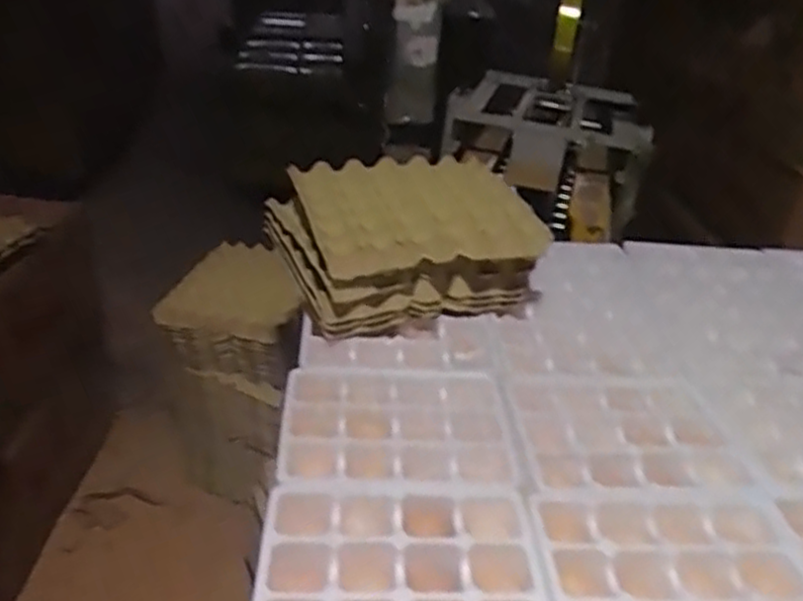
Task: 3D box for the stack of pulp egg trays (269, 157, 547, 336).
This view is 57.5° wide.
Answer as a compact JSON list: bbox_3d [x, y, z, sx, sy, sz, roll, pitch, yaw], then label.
[{"bbox_3d":[0.000,-0.084,1.037,0.321,0.145,0.288,-8,33,-22],"label":"stack of pulp egg trays"}]

